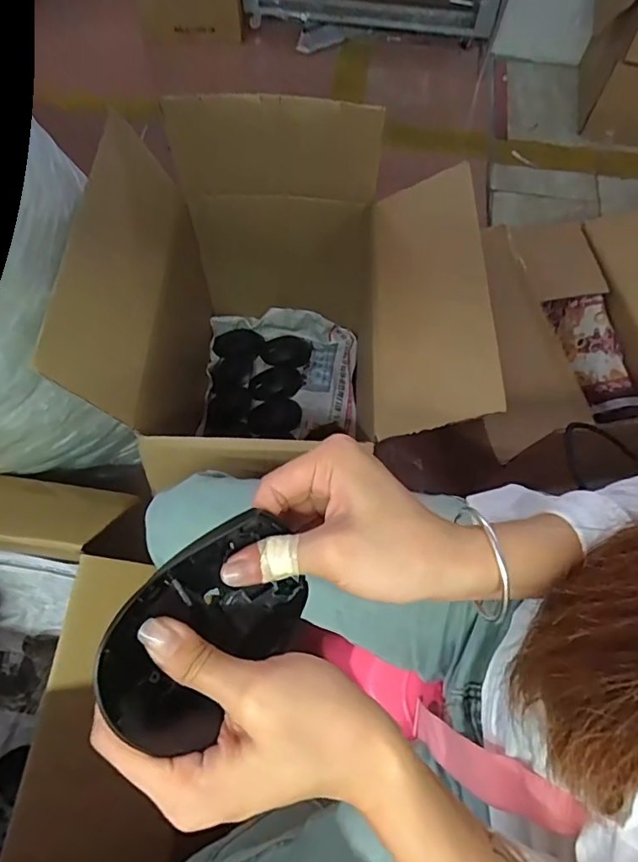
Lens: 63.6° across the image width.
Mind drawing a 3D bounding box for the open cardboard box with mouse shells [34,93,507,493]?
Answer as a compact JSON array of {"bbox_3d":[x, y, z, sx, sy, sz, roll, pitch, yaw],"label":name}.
[{"bbox_3d":[-0.045,-0.173,0.870,0.507,0.502,0.554,-2,66,-2],"label":"open cardboard box with mouse shells"}]

